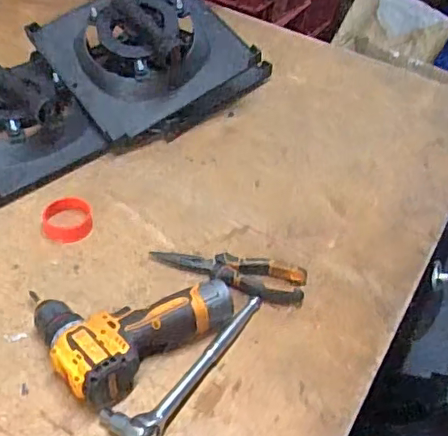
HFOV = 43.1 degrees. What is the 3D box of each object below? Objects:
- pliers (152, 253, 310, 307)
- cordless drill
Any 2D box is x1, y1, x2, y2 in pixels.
[{"bbox_3d":[0.007,0.066,0.746,0.201,0.025,0.058,16,47,9],"label":"pliers"},{"bbox_3d":[-0.120,0.105,0.671,0.206,0.060,0.175,-31,57,-30],"label":"cordless drill"}]

